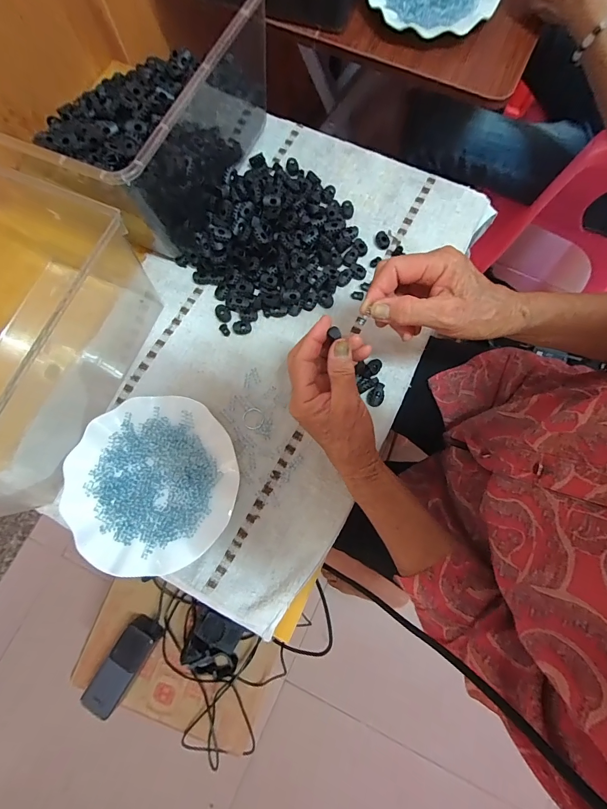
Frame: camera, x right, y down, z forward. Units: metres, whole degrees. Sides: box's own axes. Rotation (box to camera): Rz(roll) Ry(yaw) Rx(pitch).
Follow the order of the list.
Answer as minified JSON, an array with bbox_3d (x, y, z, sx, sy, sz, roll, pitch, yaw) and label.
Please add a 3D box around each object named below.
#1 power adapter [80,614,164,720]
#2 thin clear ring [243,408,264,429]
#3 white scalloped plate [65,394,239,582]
[{"bbox_3d":[-0.293,0.421,0.582,0.056,0.040,0.137,30,80,6],"label":"power adapter"},{"bbox_3d":[-0.058,0.016,0.415,0.025,0.004,0.025,0,78,0],"label":"thin clear ring"},{"bbox_3d":[-0.164,0.084,0.394,0.180,0.024,0.178,0,78,0],"label":"white scalloped plate"}]

